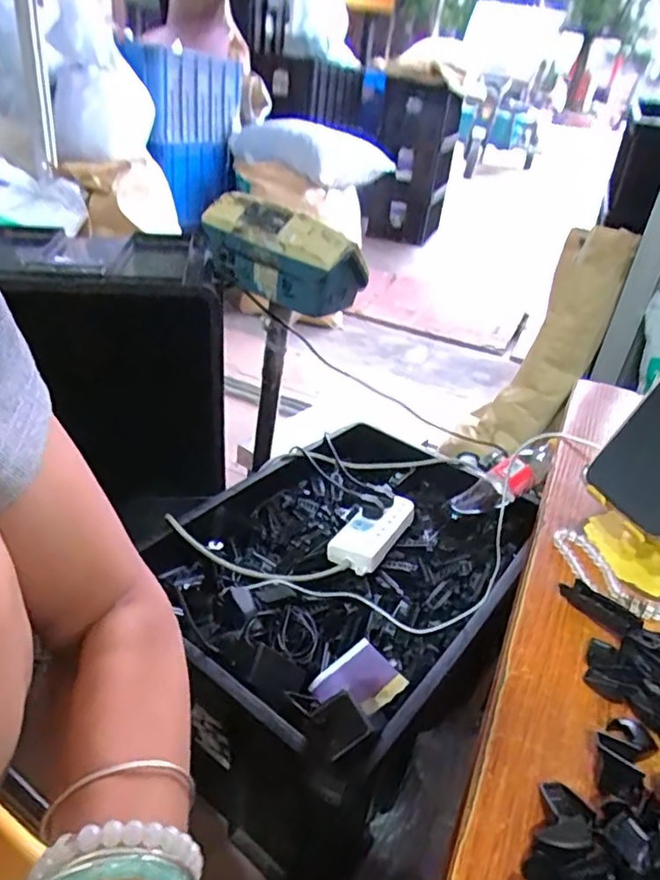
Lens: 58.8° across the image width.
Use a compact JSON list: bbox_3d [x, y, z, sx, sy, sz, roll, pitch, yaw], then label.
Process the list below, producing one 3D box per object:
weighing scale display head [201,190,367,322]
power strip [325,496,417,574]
[{"bbox_3d":[-0.073,-0.301,0.943,0.274,0.132,0.110,27,37,28],"label":"weighing scale display head"},{"bbox_3d":[0.067,0.138,0.907,0.079,0.029,0.183,21,34,21],"label":"power strip"}]

